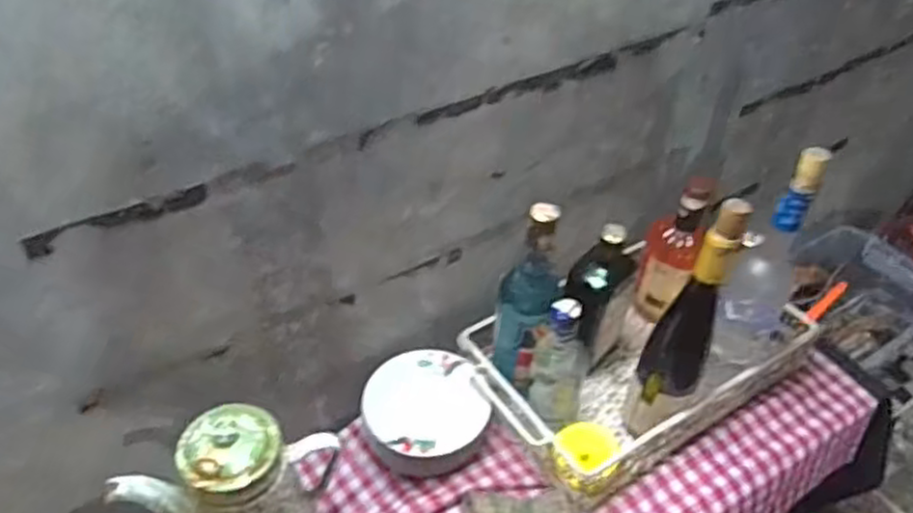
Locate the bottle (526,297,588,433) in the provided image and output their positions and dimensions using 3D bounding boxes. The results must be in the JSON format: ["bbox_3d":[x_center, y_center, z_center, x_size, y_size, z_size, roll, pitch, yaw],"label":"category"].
[{"bbox_3d":[0.118,0.132,0.829,0.062,0.176,0.059,13,43,13],"label":"bottle"}]

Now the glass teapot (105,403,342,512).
[{"bbox_3d":[-0.228,0.246,0.747,0.196,0.194,0.103,-6,42,-9],"label":"glass teapot"}]

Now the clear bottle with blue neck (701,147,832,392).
[{"bbox_3d":[0.340,0.025,0.811,0.088,0.318,0.068,-6,42,-8],"label":"clear bottle with blue neck"}]

